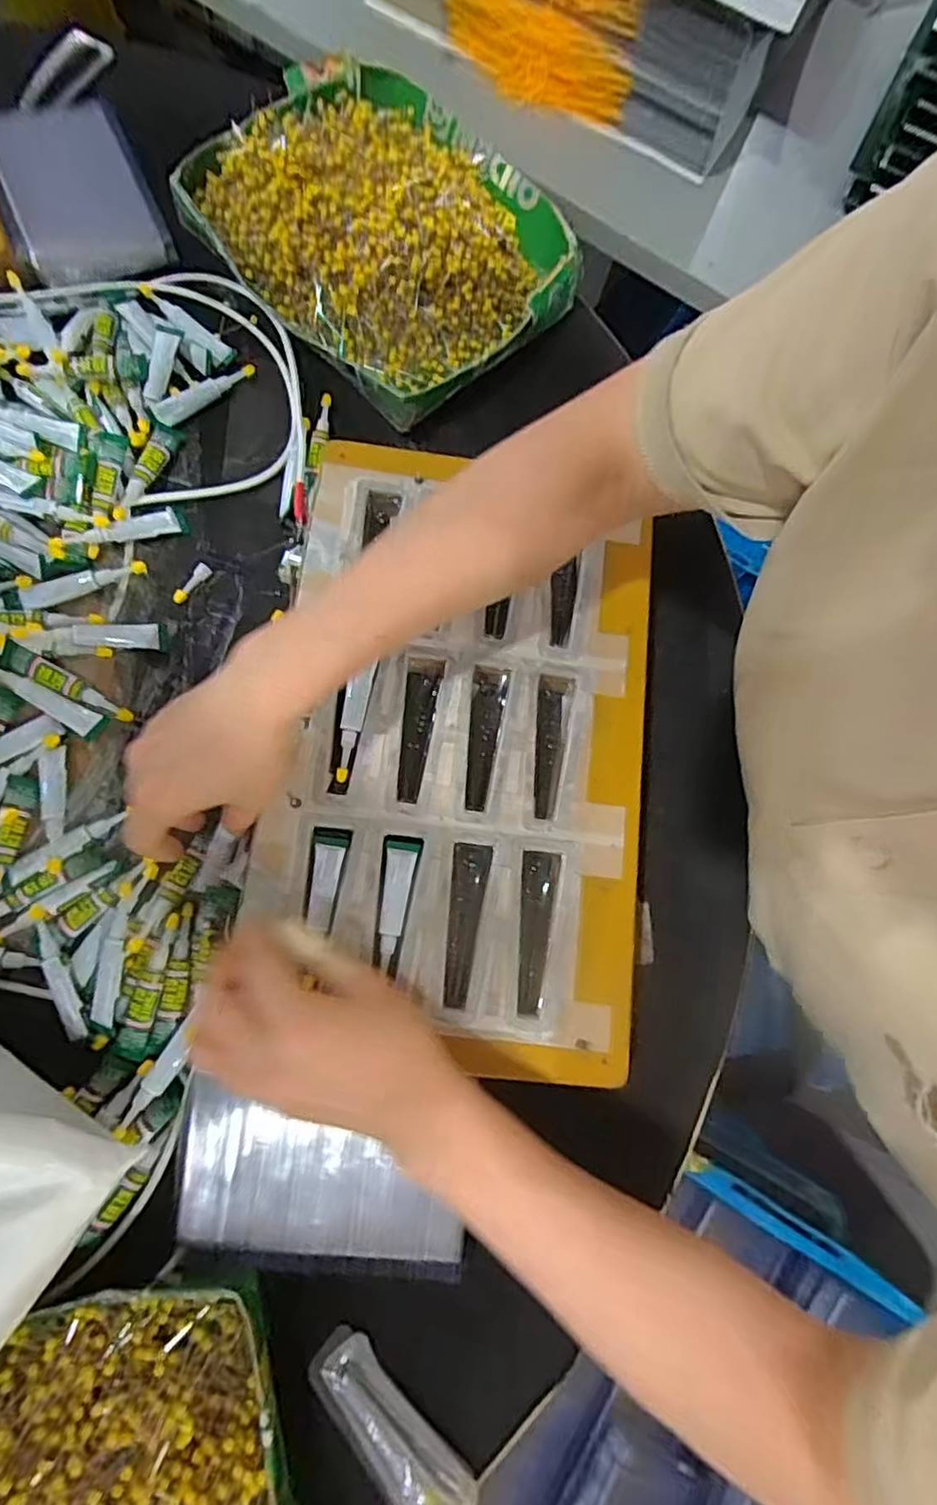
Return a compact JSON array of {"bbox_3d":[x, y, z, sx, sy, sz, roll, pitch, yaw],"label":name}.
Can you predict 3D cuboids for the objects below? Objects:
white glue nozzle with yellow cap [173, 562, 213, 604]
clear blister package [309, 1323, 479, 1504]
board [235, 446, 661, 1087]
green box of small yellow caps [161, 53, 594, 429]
[{"bbox_3d":[-0.190,-0.116,0.441,0.009,0.007,0.033,42,77,5],"label":"white glue nozzle with yellow cap"},{"bbox_3d":[-0.042,0.367,0.347,0.111,0.017,0.034,46,49,11],"label":"clear blister package"},{"bbox_3d":[-0.003,-0.010,0.398,0.221,0.028,0.369,5,78,2],"label":"board"},{"bbox_3d":[-0.067,-0.395,0.494,0.278,0.051,0.221,41,77,5],"label":"green box of small yellow caps"}]

